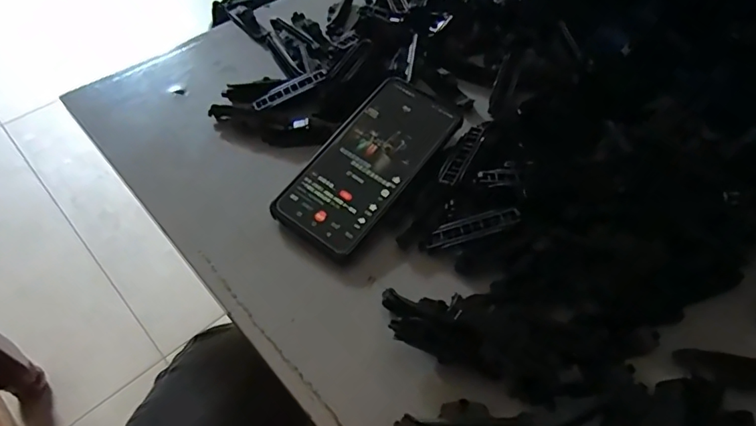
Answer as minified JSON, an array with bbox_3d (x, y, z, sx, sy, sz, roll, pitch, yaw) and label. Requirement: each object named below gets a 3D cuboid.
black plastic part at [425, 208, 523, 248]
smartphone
[{"bbox_3d":[0.072,0.011,0.389,0.069,0.005,0.017,-19,54,7],"label":"black plastic part"},{"bbox_3d":[-0.006,-0.042,0.422,0.079,0.005,0.168,34,69,16],"label":"smartphone"}]

